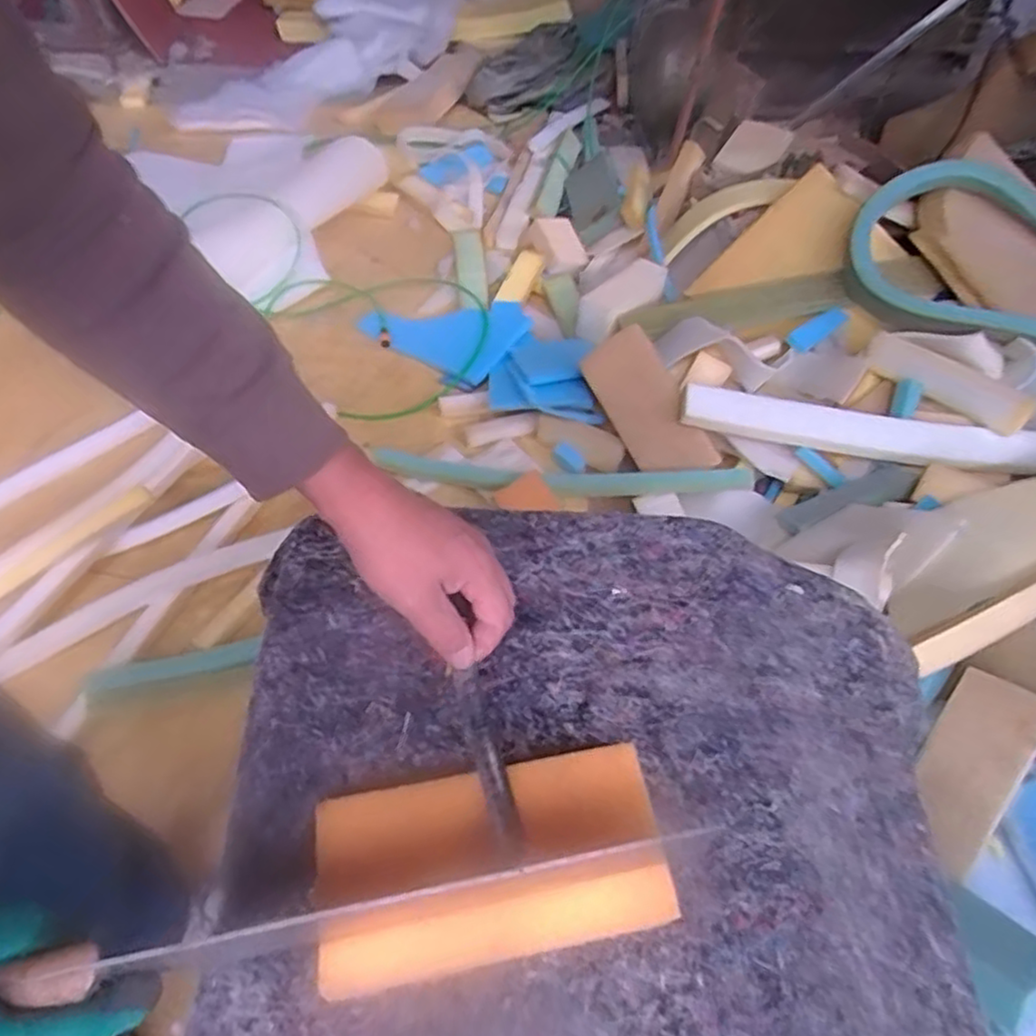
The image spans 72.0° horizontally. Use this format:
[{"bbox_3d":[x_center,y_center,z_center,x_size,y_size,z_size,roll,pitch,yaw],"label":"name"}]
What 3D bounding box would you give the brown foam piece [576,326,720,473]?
[{"bbox_3d":[0.252,-0.221,1.424,0.144,0.026,0.343,-32,78,24],"label":"brown foam piece"}]

